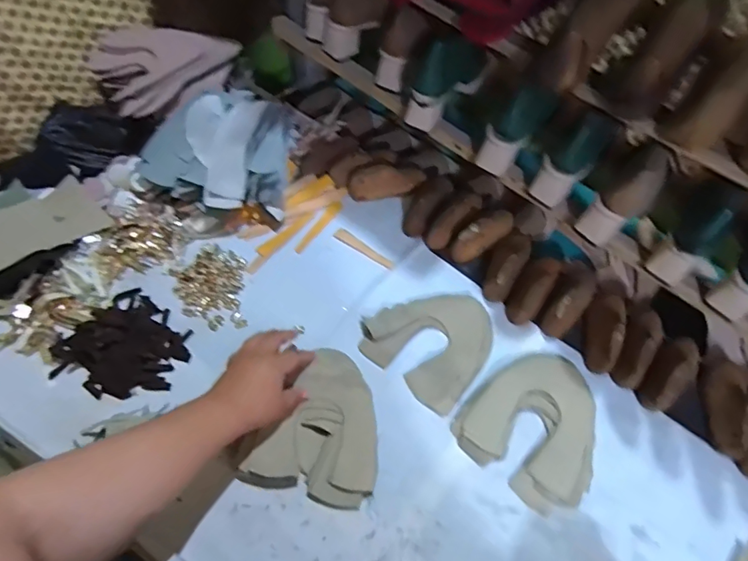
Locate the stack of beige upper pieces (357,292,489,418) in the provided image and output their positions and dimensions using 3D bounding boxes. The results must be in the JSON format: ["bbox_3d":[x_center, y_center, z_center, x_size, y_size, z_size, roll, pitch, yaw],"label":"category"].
[{"bbox_3d":[0.083,0.078,0.710,0.163,0.007,0.171,36,63,17],"label":"stack of beige upper pieces"}]

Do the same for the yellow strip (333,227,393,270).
[{"bbox_3d":[-0.015,-0.051,0.794,0.109,0.007,0.021,31,62,14],"label":"yellow strip"}]

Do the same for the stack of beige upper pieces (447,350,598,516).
[{"bbox_3d":[0.222,0.183,0.651,0.170,0.019,0.193,38,64,18],"label":"stack of beige upper pieces"}]

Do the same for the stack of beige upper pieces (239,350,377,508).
[{"bbox_3d":[-0.063,0.180,0.635,0.149,0.027,0.184,13,59,5],"label":"stack of beige upper pieces"}]

